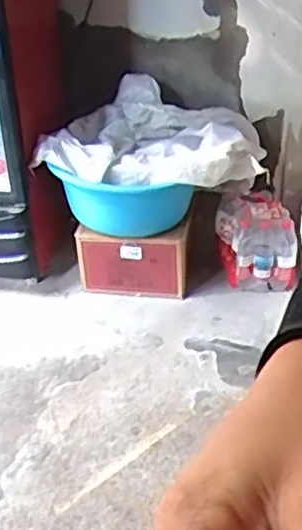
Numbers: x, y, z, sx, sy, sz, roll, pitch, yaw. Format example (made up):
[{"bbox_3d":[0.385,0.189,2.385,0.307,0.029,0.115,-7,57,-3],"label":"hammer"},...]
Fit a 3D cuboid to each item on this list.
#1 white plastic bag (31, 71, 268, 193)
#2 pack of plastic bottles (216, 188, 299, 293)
[{"bbox_3d":[-0.005,-0.328,1.677,0.574,0.225,0.297,2,34,5],"label":"white plastic bag"},{"bbox_3d":[0.287,-0.055,1.825,0.152,0.253,0.205,-16,36,-21],"label":"pack of plastic bottles"}]

